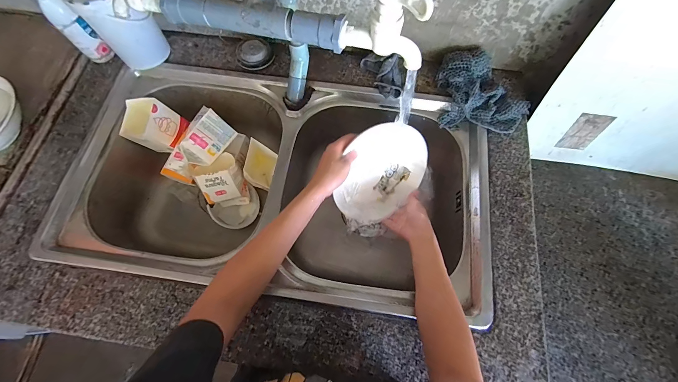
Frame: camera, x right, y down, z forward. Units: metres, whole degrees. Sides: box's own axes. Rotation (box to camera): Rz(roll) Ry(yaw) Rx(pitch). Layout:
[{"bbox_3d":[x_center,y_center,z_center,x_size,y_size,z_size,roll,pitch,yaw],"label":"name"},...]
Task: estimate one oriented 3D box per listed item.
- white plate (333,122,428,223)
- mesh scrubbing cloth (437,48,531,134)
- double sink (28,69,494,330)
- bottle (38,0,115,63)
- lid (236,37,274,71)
[{"bbox_3d":[0.088,-0.033,0.532,0.169,0.179,0.040,3,29,-27],"label":"white plate"},{"bbox_3d":[0.277,-0.194,0.547,0.163,0.050,0.145,11,70,3],"label":"mesh scrubbing cloth"},{"bbox_3d":[-0.103,0.004,0.597,0.734,0.193,0.382,8,70,4],"label":"double sink"},{"bbox_3d":[-0.490,-0.307,0.514,0.037,0.171,0.036,26,72,9],"label":"bottle"},{"bbox_3d":[-0.177,-0.286,0.594,0.073,0.025,0.075,0,70,0],"label":"lid"}]

